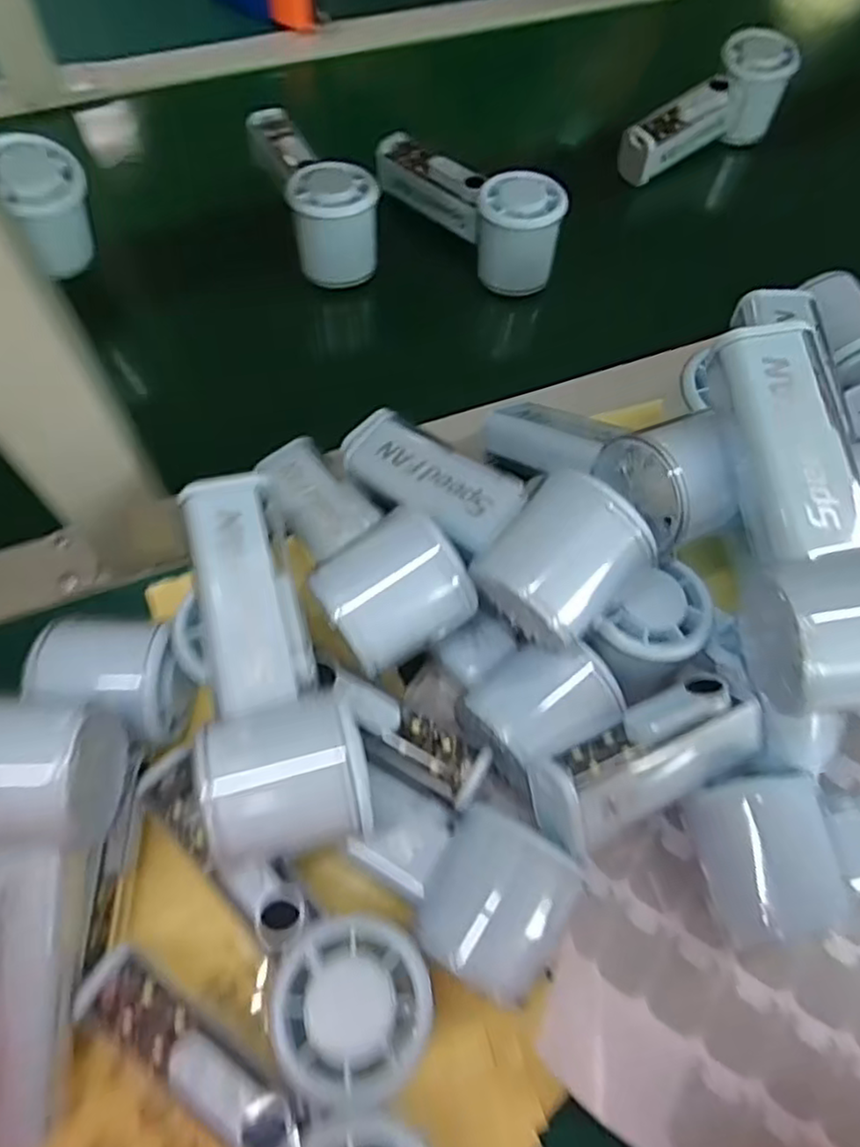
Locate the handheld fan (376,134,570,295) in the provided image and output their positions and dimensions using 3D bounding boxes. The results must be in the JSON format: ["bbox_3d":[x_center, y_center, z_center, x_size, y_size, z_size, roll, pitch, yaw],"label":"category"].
[{"bbox_3d":[0.028,-0.264,0.490,0.051,0.059,0.158,-38,72,-19],"label":"handheld fan"}]

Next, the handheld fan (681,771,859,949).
[{"bbox_3d":[0.190,0.116,0.307,0.149,0.042,0.061,-7,64,-7],"label":"handheld fan"}]

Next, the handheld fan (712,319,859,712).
[{"bbox_3d":[0.148,-0.024,0.272,0.054,0.046,0.151,-3,63,-5],"label":"handheld fan"}]

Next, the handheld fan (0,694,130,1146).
[{"bbox_3d":[-0.154,0.122,0.262,0.058,0.057,0.151,0,85,-4],"label":"handheld fan"}]

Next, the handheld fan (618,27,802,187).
[{"bbox_3d":[0.218,-0.362,0.548,0.059,0.058,0.145,42,68,17],"label":"handheld fan"}]

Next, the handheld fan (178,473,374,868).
[{"bbox_3d":[-0.067,0.031,0.290,0.055,0.048,0.145,-11,64,-9],"label":"handheld fan"}]

